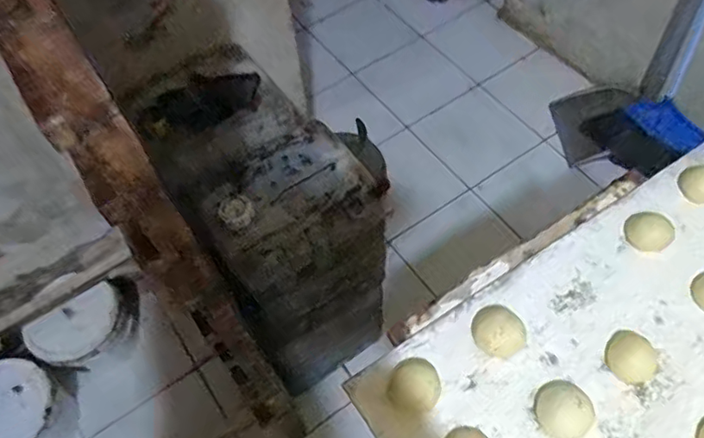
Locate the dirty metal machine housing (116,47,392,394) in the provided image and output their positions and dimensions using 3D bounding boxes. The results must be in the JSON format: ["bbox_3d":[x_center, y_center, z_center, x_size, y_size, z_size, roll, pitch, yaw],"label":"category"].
[{"bbox_3d":[-0.156,-0.019,1.142,0.297,0.366,0.534,-30,61,-14],"label":"dirty metal machine housing"}]

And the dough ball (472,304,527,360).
[{"bbox_3d":[0.156,0.117,0.619,0.052,0.034,0.057,-2,58,2],"label":"dough ball"}]

